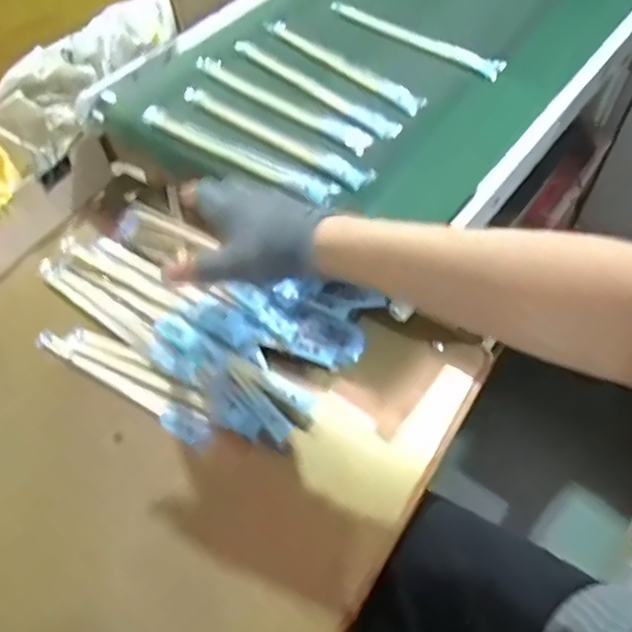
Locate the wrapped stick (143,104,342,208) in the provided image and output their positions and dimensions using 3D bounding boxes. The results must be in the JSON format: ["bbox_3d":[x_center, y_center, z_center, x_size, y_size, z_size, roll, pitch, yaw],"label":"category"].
[{"bbox_3d":[-0.081,-0.160,0.579,0.228,0.012,0.031,26,60,19],"label":"wrapped stick"}]

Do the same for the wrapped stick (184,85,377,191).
[{"bbox_3d":[-0.042,-0.183,0.594,0.230,0.011,0.024,31,62,22],"label":"wrapped stick"}]

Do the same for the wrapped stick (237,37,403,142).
[{"bbox_3d":[-0.003,-0.248,0.640,0.236,0.013,0.025,38,65,25],"label":"wrapped stick"}]

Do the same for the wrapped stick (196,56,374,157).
[{"bbox_3d":[-0.037,-0.227,0.629,0.227,0.012,0.026,32,62,22],"label":"wrapped stick"}]

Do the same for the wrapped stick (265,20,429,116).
[{"bbox_3d":[0.027,-0.280,0.658,0.225,0.014,0.023,35,64,24],"label":"wrapped stick"}]

